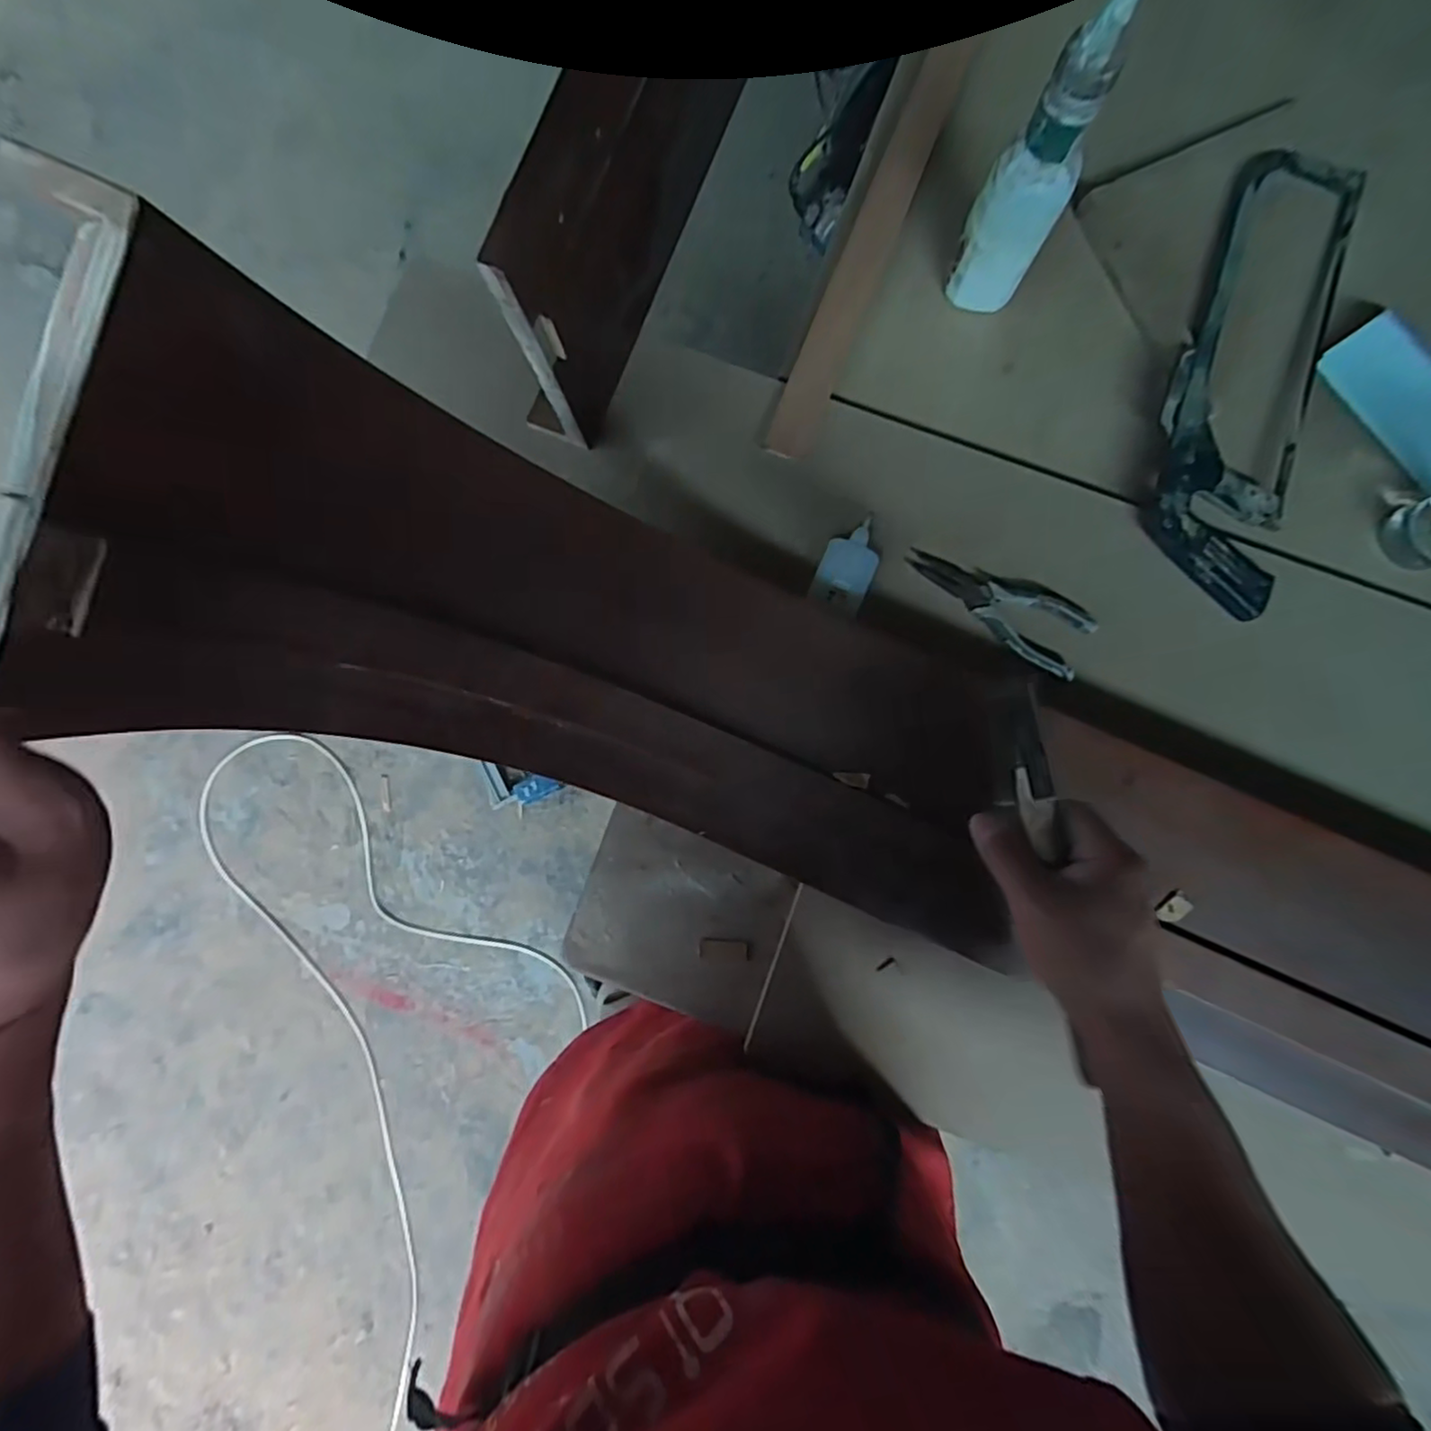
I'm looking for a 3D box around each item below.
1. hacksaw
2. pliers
[{"bbox_3d":[0.475,-0.307,0.571,0.124,0.027,0.435,19,86,3],"label":"hacksaw"},{"bbox_3d":[0.243,-0.097,0.571,0.165,0.018,0.066,32,87,3],"label":"pliers"}]

